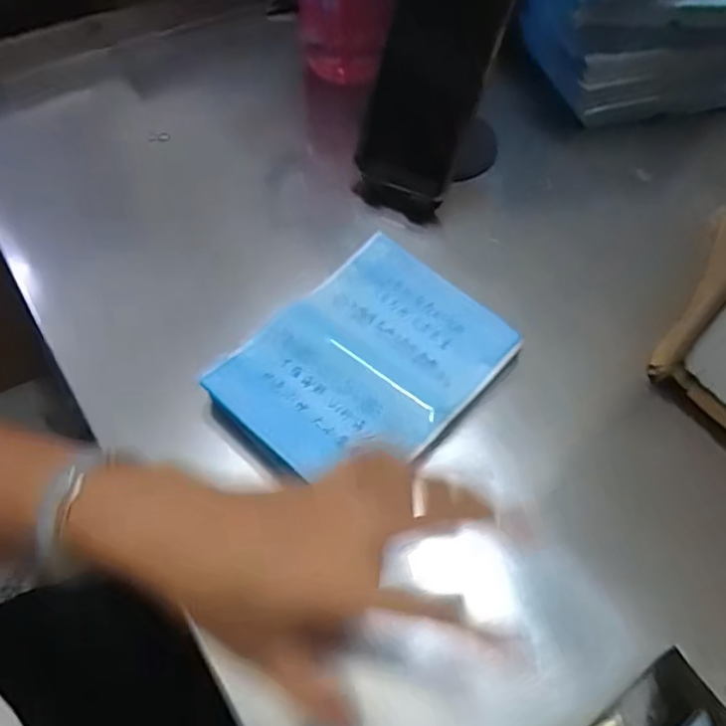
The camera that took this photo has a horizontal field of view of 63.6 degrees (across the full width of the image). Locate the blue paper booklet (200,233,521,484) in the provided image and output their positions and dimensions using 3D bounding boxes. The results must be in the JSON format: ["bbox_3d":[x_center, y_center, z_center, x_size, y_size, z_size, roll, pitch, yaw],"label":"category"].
[{"bbox_3d":[0.001,-0.001,0.354,0.124,0.014,0.154,39,64,21],"label":"blue paper booklet"}]

